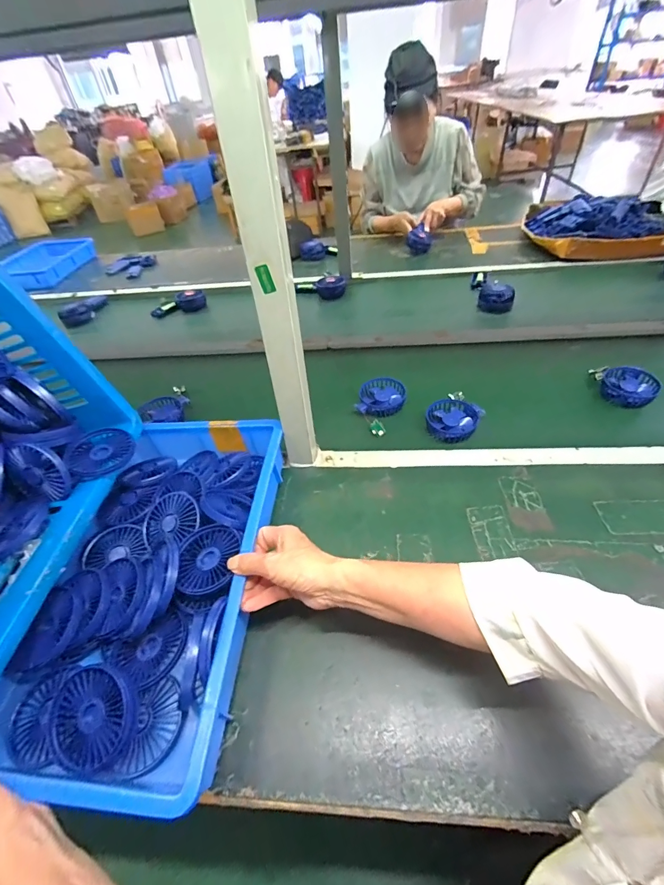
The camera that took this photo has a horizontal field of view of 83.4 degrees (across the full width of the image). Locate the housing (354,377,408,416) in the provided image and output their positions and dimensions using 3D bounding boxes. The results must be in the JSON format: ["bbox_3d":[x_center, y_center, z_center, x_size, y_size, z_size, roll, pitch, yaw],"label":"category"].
[{"bbox_3d":[0.097,-0.085,0.726,0.088,0.027,0.092,5,47,10],"label":"housing"}]

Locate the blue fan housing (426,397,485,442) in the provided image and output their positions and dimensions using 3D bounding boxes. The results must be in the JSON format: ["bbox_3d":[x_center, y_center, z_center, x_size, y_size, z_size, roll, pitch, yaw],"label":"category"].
[{"bbox_3d":[0.210,-0.040,0.664,0.089,0.021,0.094,-3,46,3],"label":"blue fan housing"}]

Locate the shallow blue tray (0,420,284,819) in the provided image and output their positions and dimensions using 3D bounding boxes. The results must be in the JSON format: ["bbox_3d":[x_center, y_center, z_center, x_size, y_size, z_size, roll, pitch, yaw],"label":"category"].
[{"bbox_3d":[-0.221,0.148,0.467,0.259,0.084,0.420,1,47,6],"label":"shallow blue tray"}]

